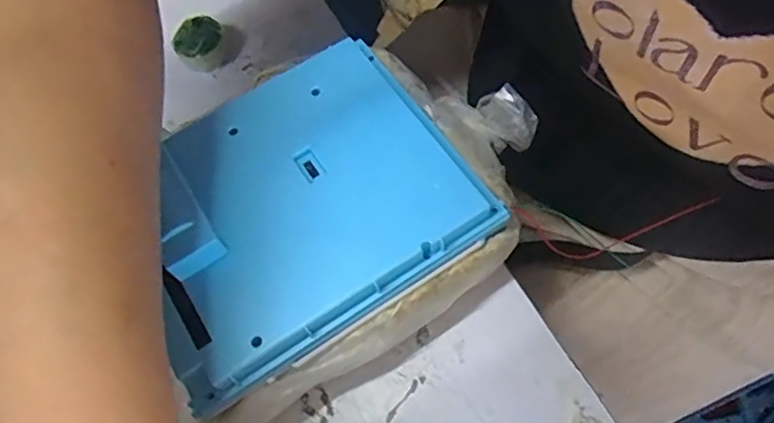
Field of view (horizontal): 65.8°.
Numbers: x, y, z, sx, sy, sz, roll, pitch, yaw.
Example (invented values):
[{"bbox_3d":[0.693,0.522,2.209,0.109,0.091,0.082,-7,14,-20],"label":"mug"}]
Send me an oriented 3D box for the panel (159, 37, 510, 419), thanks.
[{"bbox_3d":[-0.043,-0.007,0.273,0.148,0.026,0.119,-31,67,-11],"label":"panel"}]

